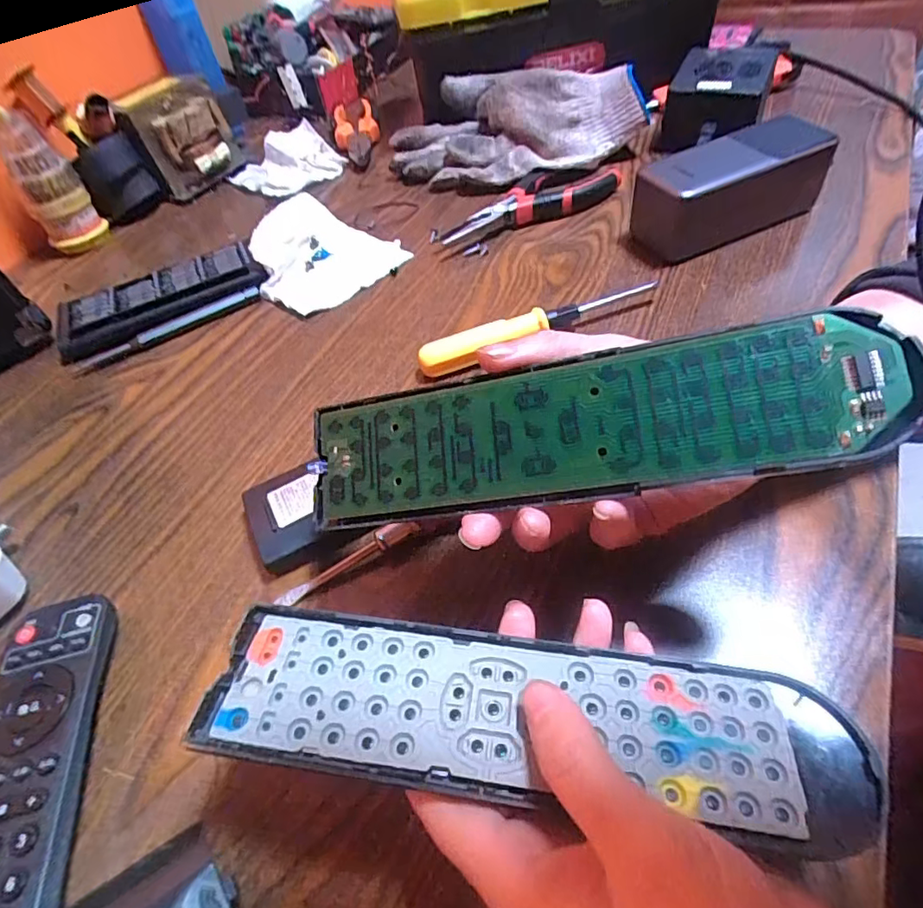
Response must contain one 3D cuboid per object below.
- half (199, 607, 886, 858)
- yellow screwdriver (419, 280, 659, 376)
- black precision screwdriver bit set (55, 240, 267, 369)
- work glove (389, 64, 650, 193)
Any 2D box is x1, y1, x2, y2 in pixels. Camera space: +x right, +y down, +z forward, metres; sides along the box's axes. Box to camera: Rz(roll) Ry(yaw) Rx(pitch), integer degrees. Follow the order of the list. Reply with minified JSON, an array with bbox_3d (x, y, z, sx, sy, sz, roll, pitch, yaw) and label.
[{"bbox_3d":[0.019,0.079,0.168,0.194,0.009,0.048,5,50,6],"label":"half"},{"bbox_3d":[0.049,-0.082,0.342,0.157,0.016,0.016,-19,50,-9],"label":"yellow screwdriver"},{"bbox_3d":[-0.225,-0.115,0.407,0.146,0.025,0.074,-28,52,-16],"label":"black precision screwdriver bit set"},{"bbox_3d":[0.046,-0.297,0.504,0.224,0.077,0.109,3,50,9],"label":"work glove"}]

